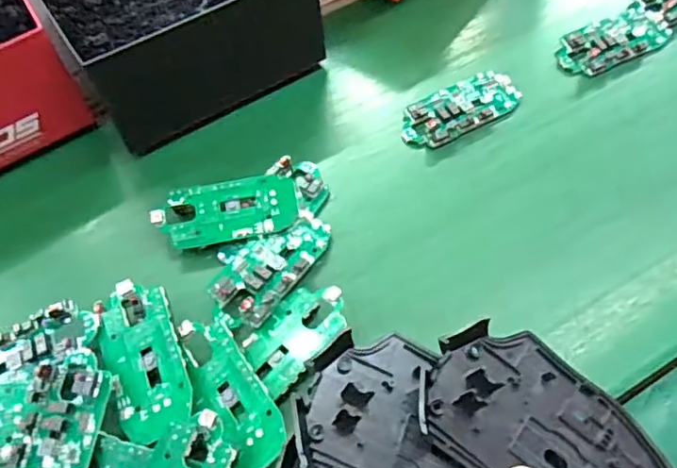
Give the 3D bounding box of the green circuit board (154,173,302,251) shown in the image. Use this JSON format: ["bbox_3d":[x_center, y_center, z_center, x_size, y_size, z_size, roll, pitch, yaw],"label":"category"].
[{"bbox_3d":[-0.077,-0.016,0.414,0.097,0.014,0.044,-13,57,-3],"label":"green circuit board"}]

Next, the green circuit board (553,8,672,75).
[{"bbox_3d":[0.228,-0.162,0.491,0.098,0.014,0.046,-24,58,-10],"label":"green circuit board"}]

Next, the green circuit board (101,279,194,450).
[{"bbox_3d":[-0.116,0.072,0.353,0.045,0.011,0.097,-21,58,-9],"label":"green circuit board"}]

